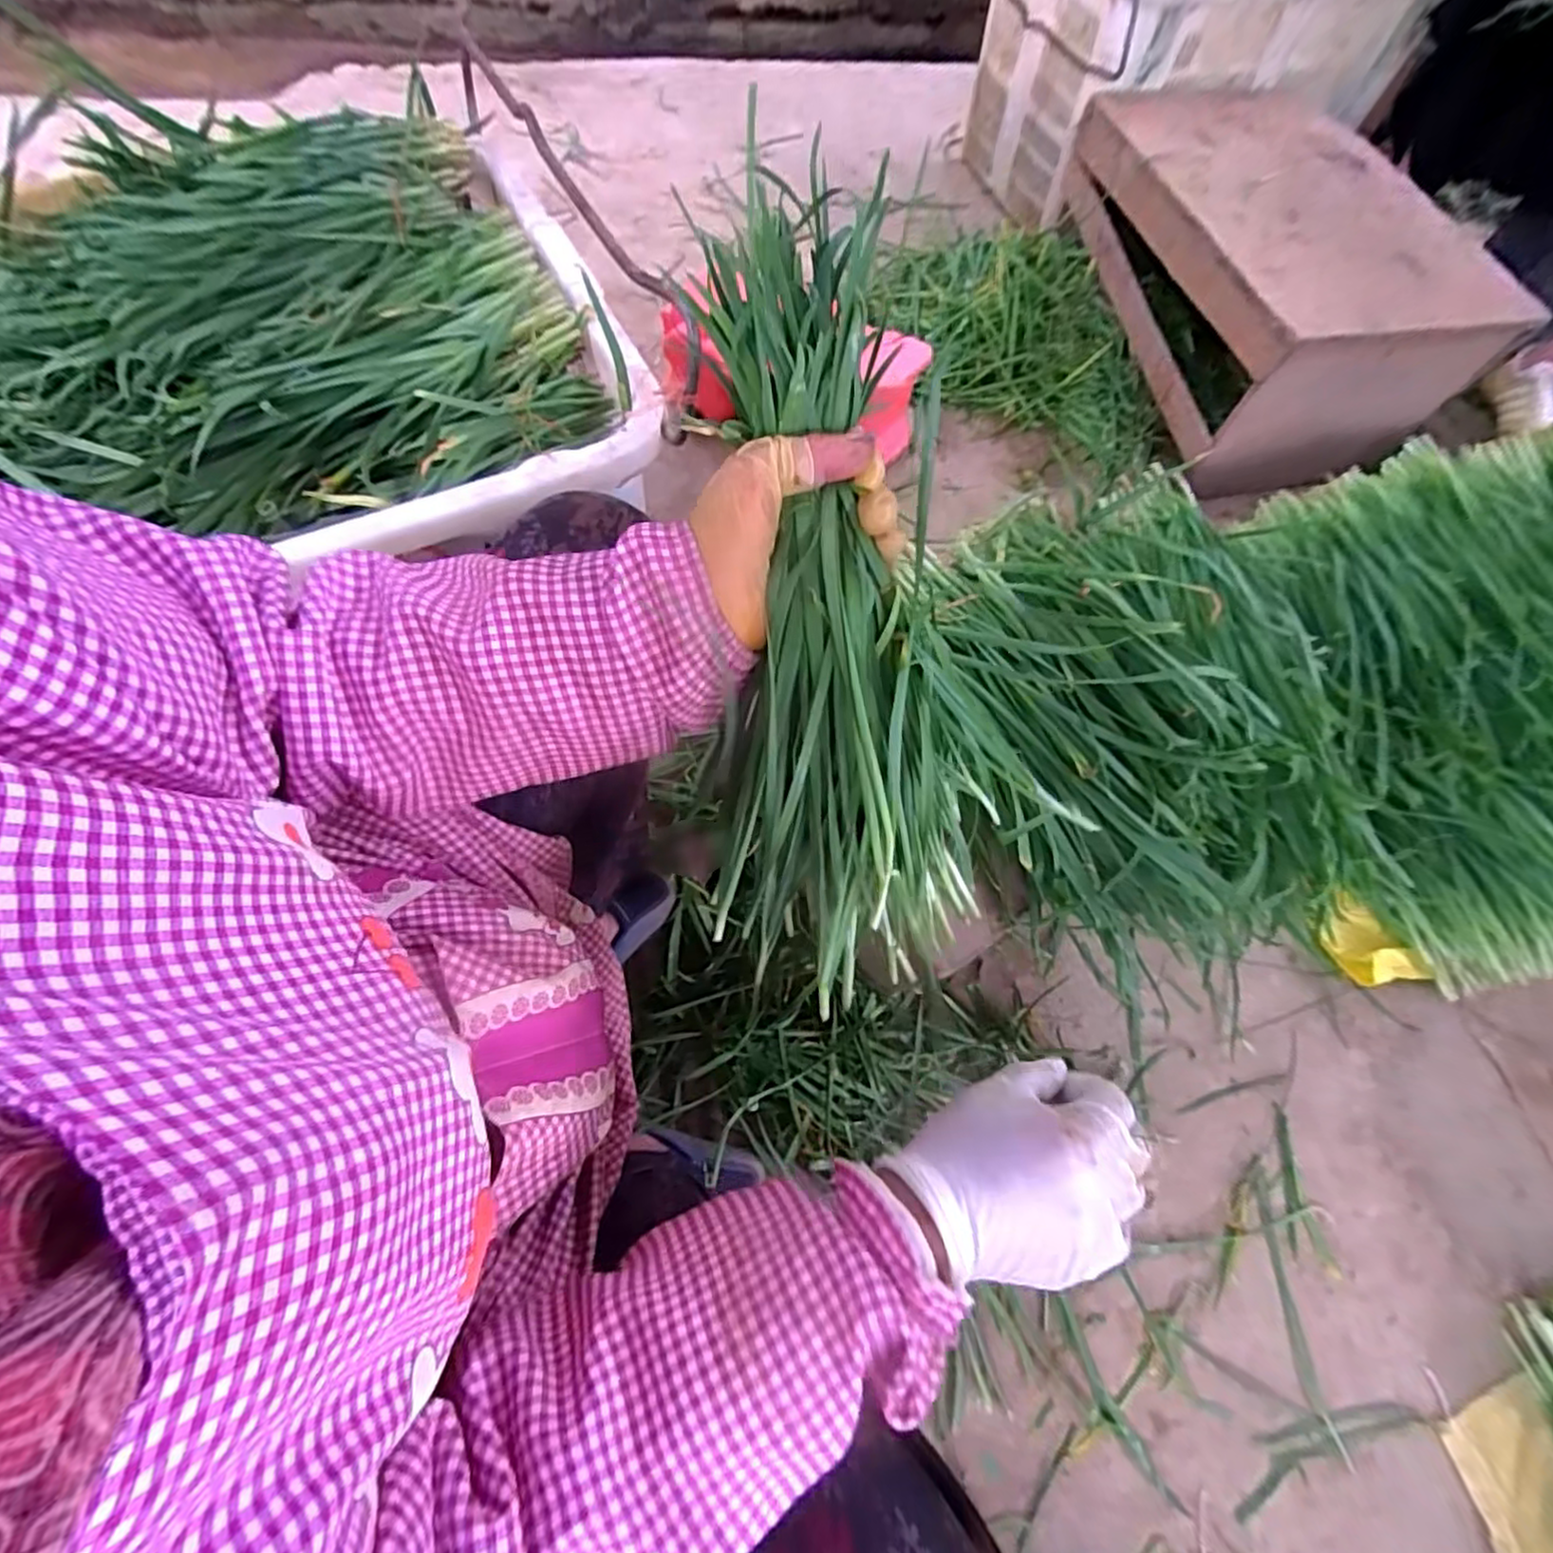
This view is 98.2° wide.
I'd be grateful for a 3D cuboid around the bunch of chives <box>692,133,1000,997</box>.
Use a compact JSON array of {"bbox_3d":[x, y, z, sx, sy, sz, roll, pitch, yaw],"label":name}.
[{"bbox_3d":[0.027,-0.066,0.322,0.137,0.059,0.351,-8,105,-5],"label":"bunch of chives"}]

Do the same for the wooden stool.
[{"bbox_3d":[0.708,-0.758,1.025,0.394,0.235,0.631,-14,69,-10],"label":"wooden stool"}]

